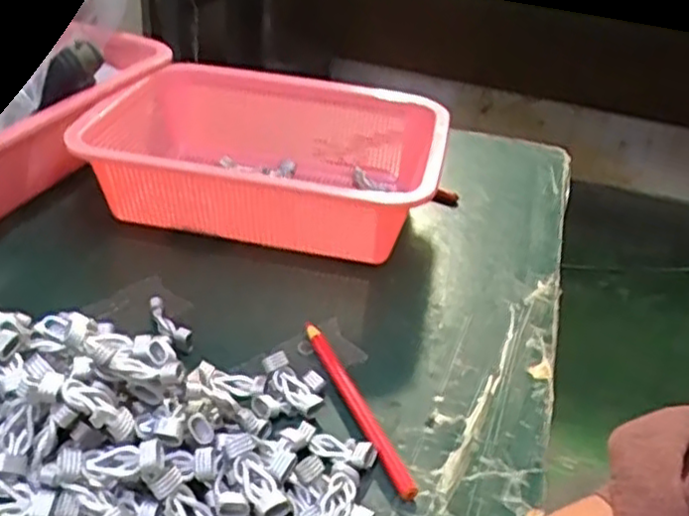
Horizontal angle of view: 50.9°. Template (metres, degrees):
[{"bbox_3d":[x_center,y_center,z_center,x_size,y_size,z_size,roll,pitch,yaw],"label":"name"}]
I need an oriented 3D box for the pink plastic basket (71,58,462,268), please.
[{"bbox_3d":[-0.055,-0.084,0.589,0.264,0.083,0.196,12,34,9],"label":"pink plastic basket"}]

